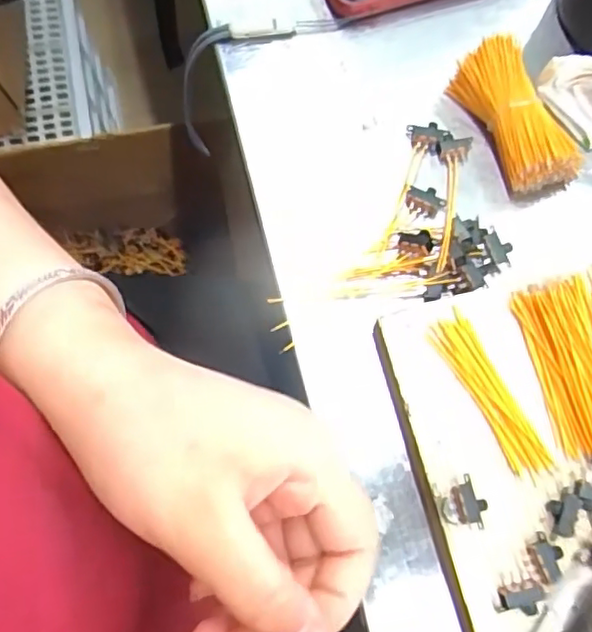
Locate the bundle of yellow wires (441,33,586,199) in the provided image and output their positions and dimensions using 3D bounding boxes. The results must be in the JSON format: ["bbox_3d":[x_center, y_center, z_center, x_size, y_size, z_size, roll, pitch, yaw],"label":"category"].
[{"bbox_3d":[0.115,-0.103,0.325,0.034,0.030,0.080,-23,75,-9],"label":"bundle of yellow wires"}]

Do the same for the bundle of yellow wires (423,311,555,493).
[{"bbox_3d":[0.087,0.035,0.276,0.020,0.004,0.077,-27,75,-10],"label":"bundle of yellow wires"}]

